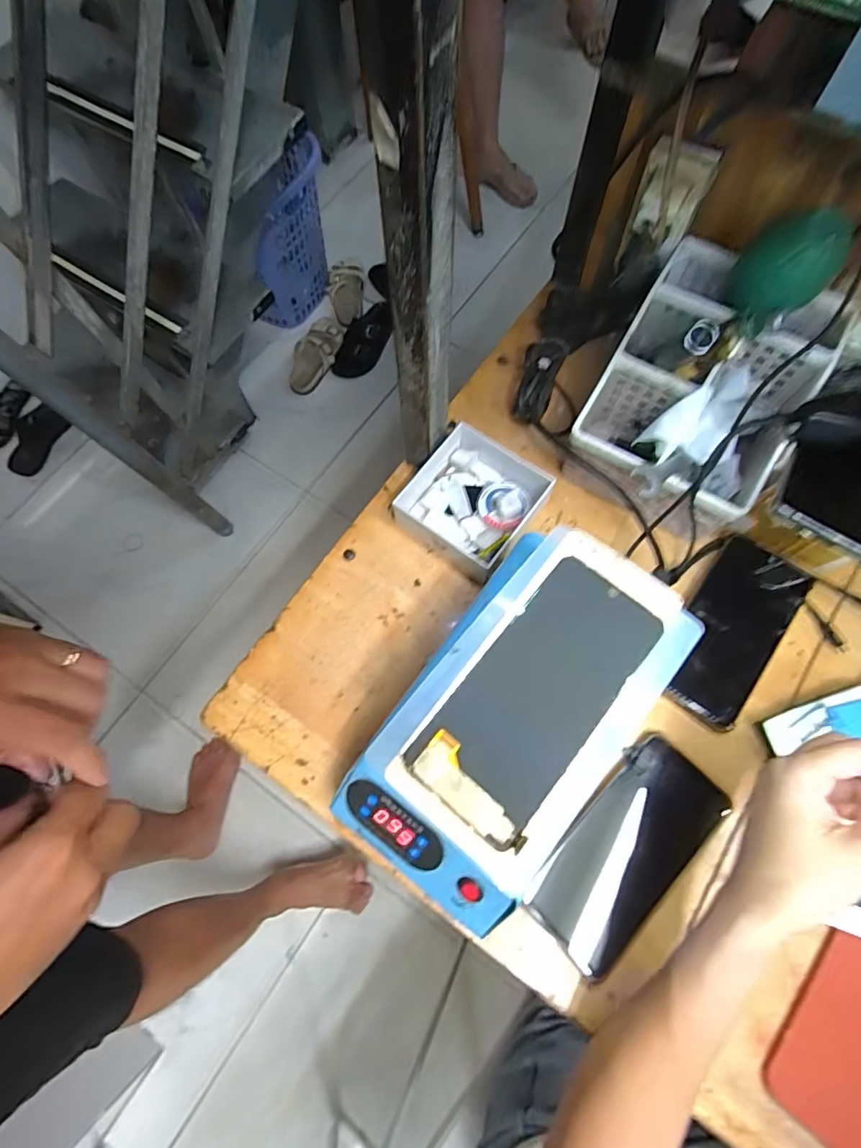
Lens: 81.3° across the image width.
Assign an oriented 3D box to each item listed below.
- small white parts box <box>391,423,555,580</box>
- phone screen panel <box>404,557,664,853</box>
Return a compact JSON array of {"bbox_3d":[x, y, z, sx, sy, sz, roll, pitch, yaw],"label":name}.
[{"bbox_3d":[0.038,-0.067,0.460,0.105,0.048,0.107,38,76,13],"label":"small white parts box"},{"bbox_3d":[0.062,0.067,0.286,0.071,0.008,0.157,37,78,12],"label":"phone screen panel"}]

